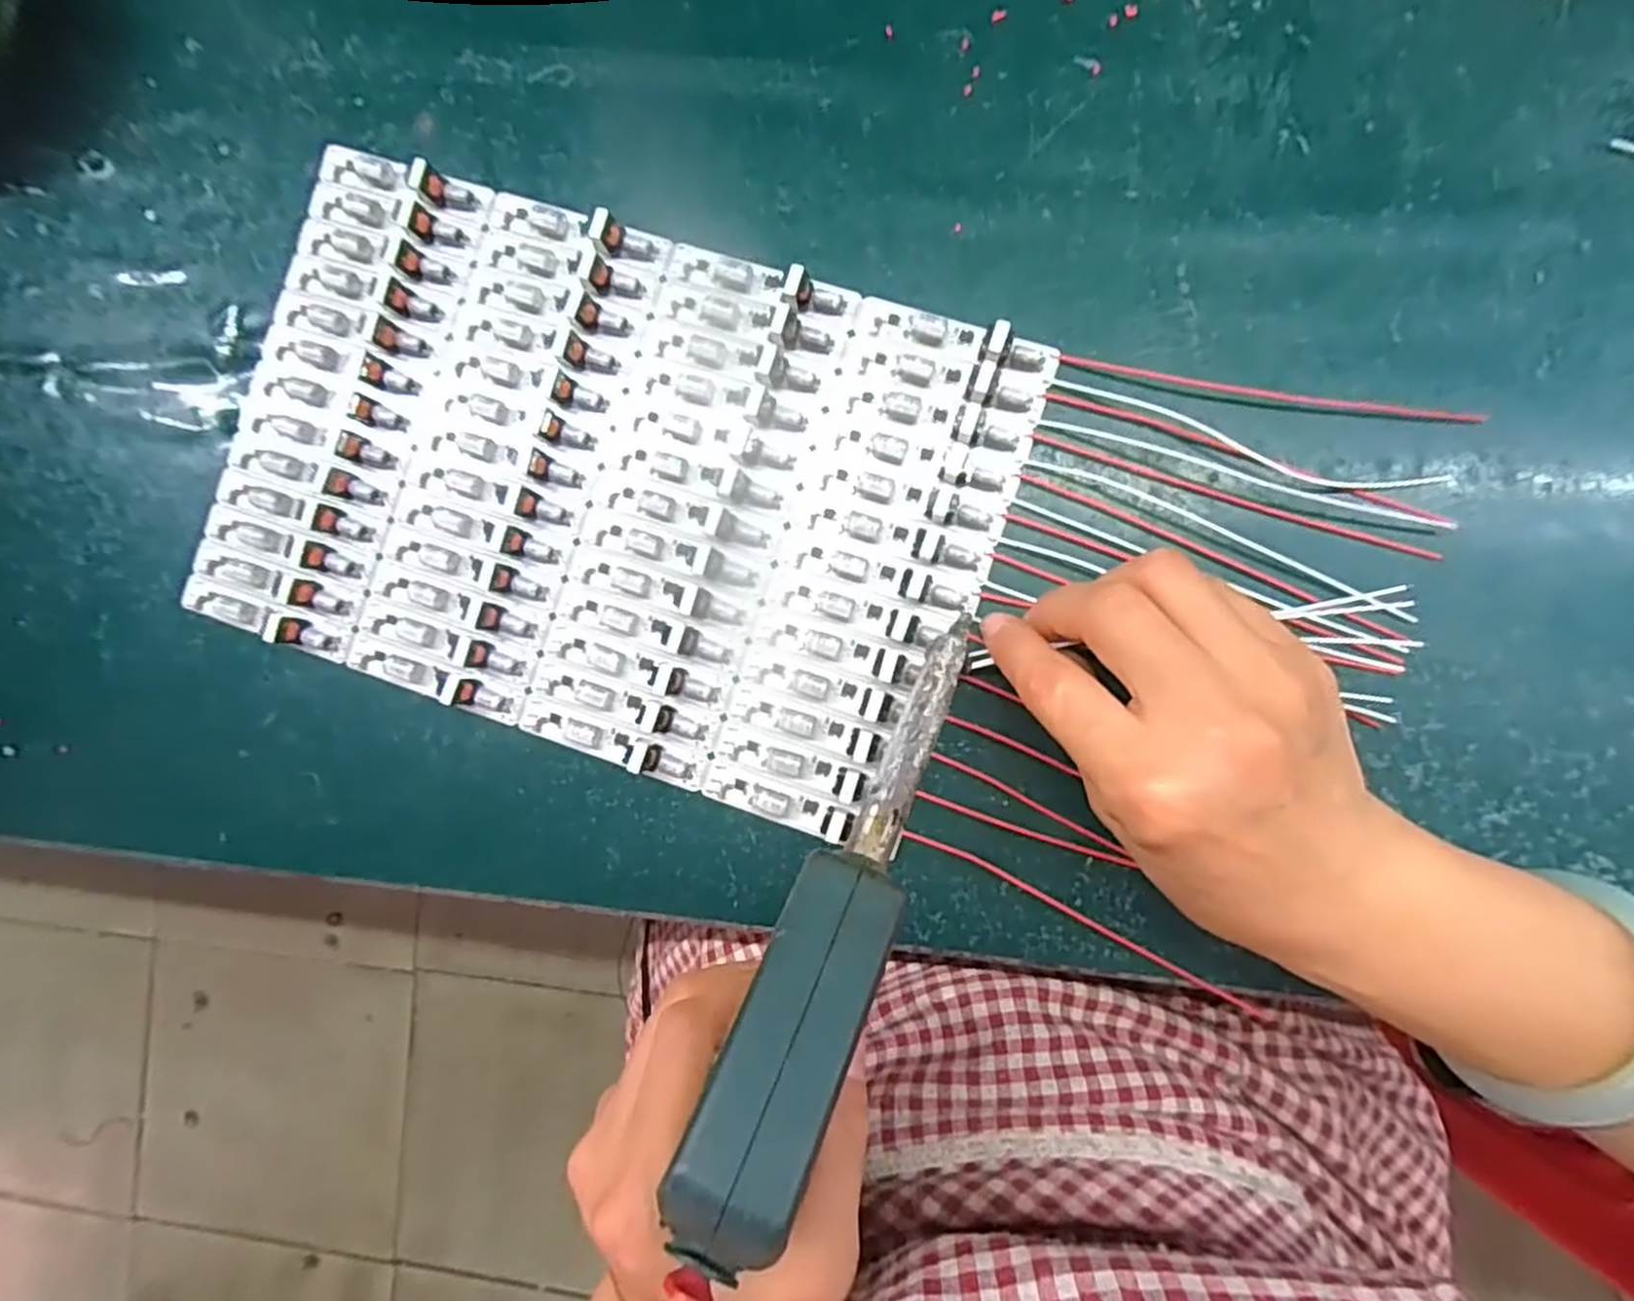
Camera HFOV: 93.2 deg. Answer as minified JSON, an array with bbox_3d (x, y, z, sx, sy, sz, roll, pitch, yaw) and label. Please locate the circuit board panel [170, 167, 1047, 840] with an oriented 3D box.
[{"bbox_3d":[-0.080,-0.062,0.286,0.287,0.011,0.187,19,90,6],"label":"circuit board panel"}]

